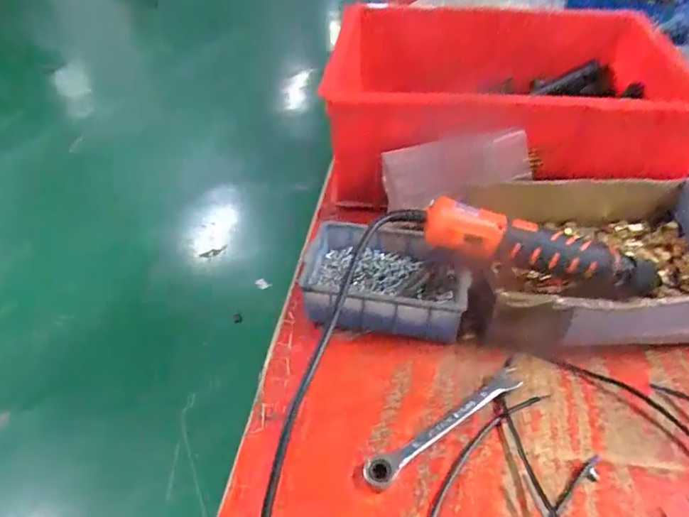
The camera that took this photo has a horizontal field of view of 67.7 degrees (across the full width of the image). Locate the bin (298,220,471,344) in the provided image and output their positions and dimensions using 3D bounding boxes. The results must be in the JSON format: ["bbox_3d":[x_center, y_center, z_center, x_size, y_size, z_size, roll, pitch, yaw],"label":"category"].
[{"bbox_3d":[0.038,0.020,0.486,0.142,0.052,0.112,5,41,8],"label":"bin"}]

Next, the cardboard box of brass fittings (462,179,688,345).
[{"bbox_3d":[0.242,0.001,0.491,0.244,0.067,0.179,-3,41,-1],"label":"cardboard box of brass fittings"}]

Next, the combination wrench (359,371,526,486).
[{"bbox_3d":[0.078,0.126,0.394,0.149,0.009,0.021,-26,46,-25],"label":"combination wrench"}]

